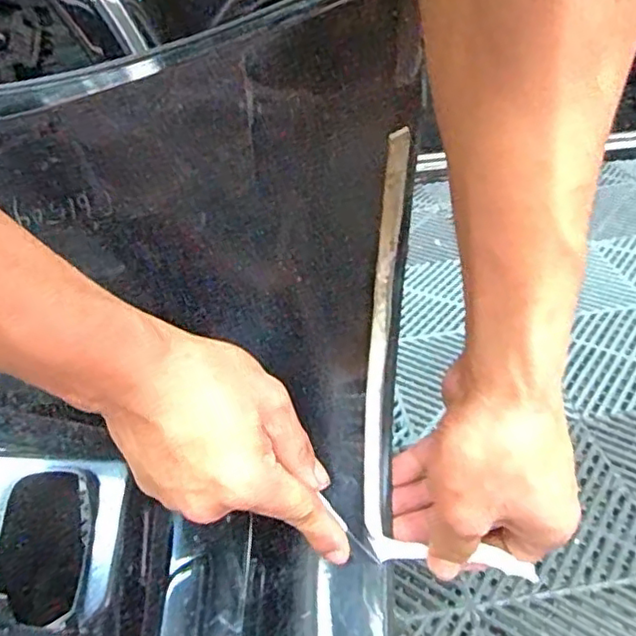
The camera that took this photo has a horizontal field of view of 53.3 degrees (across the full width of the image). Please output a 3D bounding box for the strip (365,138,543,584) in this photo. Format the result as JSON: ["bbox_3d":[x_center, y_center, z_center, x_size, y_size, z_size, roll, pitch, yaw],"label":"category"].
[{"bbox_3d":[0.061,0.019,0.336,0.079,0.226,0.051,-3,5,3],"label":"strip"}]

